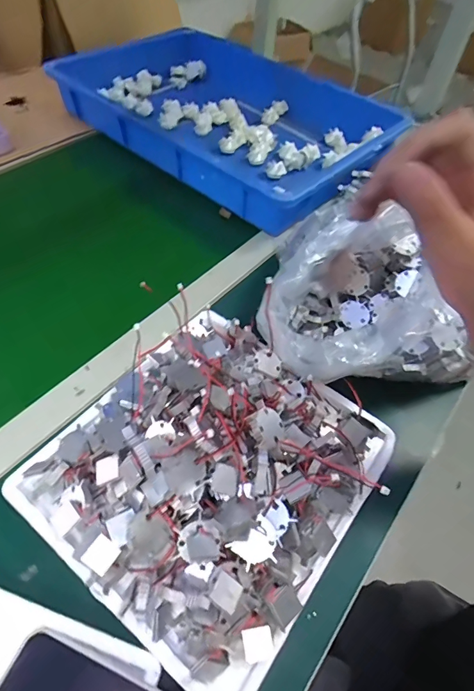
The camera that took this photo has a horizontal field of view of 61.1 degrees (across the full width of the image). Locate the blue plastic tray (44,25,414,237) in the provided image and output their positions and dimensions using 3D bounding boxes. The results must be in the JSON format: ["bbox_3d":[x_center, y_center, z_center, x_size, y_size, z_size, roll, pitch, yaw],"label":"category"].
[{"bbox_3d":[-0.013,-0.414,0.730,0.561,0.078,0.373,36,58,20],"label":"blue plastic tray"}]

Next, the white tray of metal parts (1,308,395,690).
[{"bbox_3d":[-0.016,0.086,0.343,0.250,0.090,0.272,35,58,19],"label":"white tray of metal parts"}]

